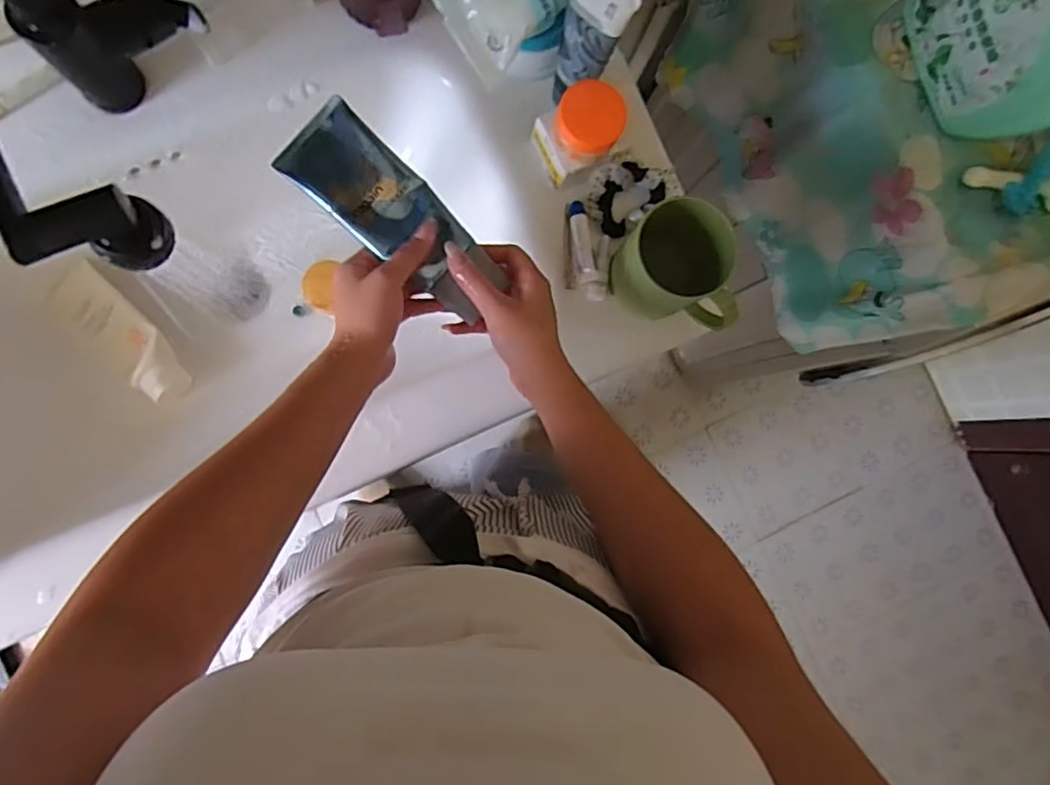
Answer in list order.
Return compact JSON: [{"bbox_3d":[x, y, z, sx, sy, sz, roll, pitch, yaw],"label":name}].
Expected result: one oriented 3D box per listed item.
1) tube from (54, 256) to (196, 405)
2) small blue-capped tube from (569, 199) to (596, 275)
[{"bbox_3d":[-0.408,-0.057,0.627,0.054,0.030,0.151,-41,91,-8],"label":"tube"},{"bbox_3d":[0.054,-0.148,0.584,0.015,0.010,0.068,-9,87,-7],"label":"small blue-capped tube"}]

